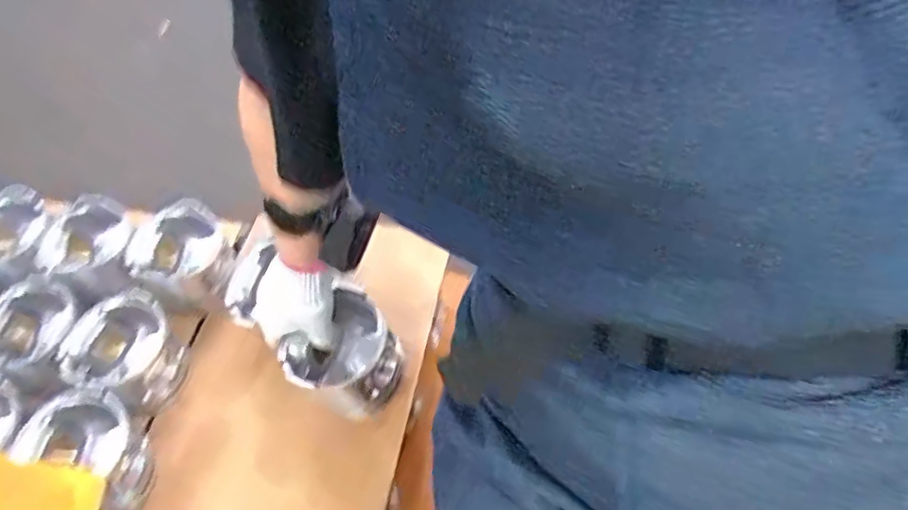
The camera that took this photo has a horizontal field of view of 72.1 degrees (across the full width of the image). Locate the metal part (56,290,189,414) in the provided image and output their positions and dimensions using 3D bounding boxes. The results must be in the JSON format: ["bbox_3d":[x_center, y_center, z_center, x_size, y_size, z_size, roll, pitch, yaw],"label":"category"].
[{"bbox_3d":[-0.379,0.114,0.725,0.108,0.086,0.113,-2,53,3],"label":"metal part"}]

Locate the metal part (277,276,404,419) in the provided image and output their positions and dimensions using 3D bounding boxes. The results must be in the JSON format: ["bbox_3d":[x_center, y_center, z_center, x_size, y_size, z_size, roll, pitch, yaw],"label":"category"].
[{"bbox_3d":[-0.113,0.107,0.656,0.104,0.074,0.110,35,63,26],"label":"metal part"}]

